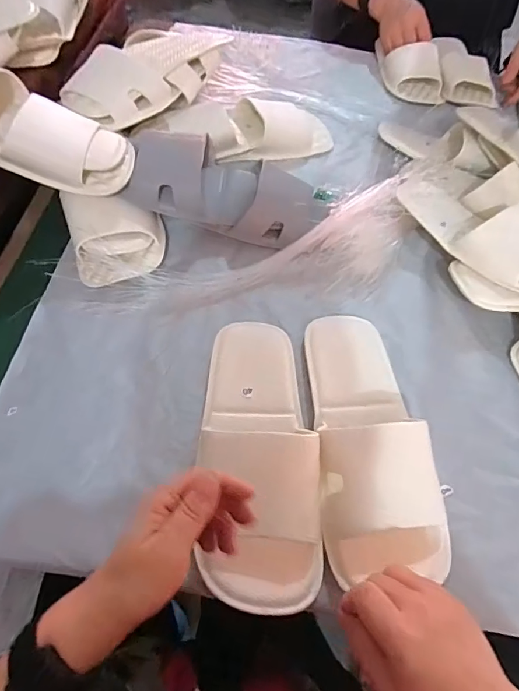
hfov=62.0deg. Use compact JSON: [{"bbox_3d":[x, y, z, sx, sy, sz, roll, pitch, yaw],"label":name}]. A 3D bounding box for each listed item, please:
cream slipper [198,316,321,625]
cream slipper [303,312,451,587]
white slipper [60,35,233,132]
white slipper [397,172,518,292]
[{"bbox_3d":[-0.004,0.089,0.404,0.104,0.057,0.269,-3,57,-6],"label":"cream slipper"},{"bbox_3d":[0.109,0.078,0.419,0.108,0.075,0.271,-1,53,-5],"label":"cream slipper"},{"bbox_3d":[-0.147,-0.383,0.599,0.267,0.054,0.116,-39,70,-23],"label":"white slipper"},{"bbox_3d":[0.282,-0.148,0.541,0.100,0.049,0.232,-30,66,-20],"label":"white slipper"}]

